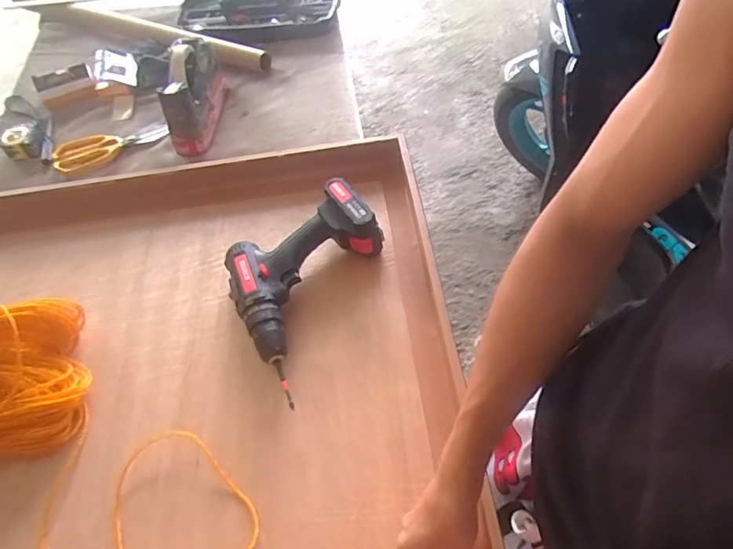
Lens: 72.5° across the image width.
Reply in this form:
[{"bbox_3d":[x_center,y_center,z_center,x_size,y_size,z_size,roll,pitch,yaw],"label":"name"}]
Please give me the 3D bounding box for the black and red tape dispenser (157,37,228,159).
[{"bbox_3d":[-0.307,-0.323,0.890,0.071,0.118,0.202,-3,55,4],"label":"black and red tape dispenser"}]

